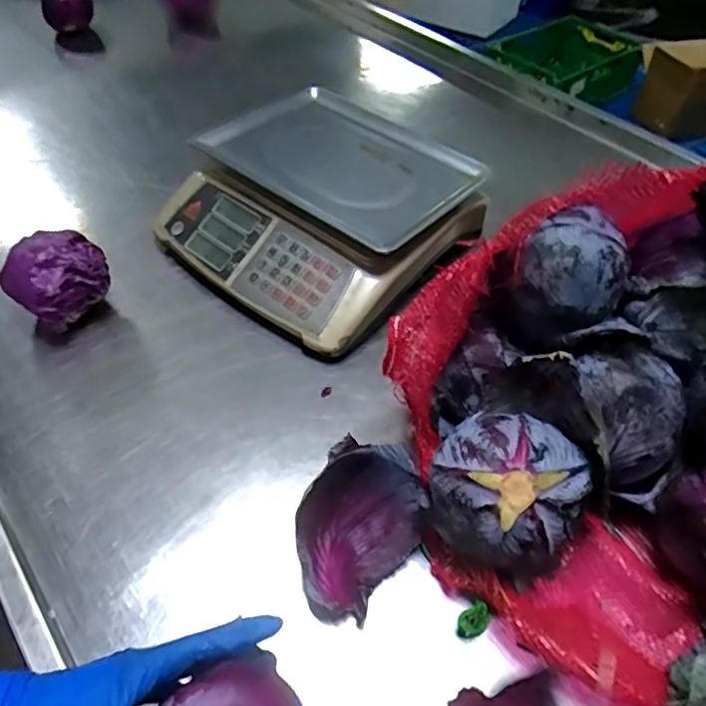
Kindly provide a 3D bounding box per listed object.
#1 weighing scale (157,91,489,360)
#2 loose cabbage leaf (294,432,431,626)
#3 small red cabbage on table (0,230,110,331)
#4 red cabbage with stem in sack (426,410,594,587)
[{"bbox_3d":[-0.029,-0.200,0.783,0.355,0.109,0.375,34,56,23],"label":"weighing scale"},{"bbox_3d":[0.011,0.144,0.506,0.097,0.082,0.153,19,51,13],"label":"loose cabbage leaf"},{"bbox_3d":[-0.342,-0.083,0.670,0.088,0.098,0.101,26,53,18],"label":"small red cabbage on table"},{"bbox_3d":[0.134,0.122,0.490,0.129,0.104,0.109,27,53,19],"label":"red cabbage with stem in sack"}]

